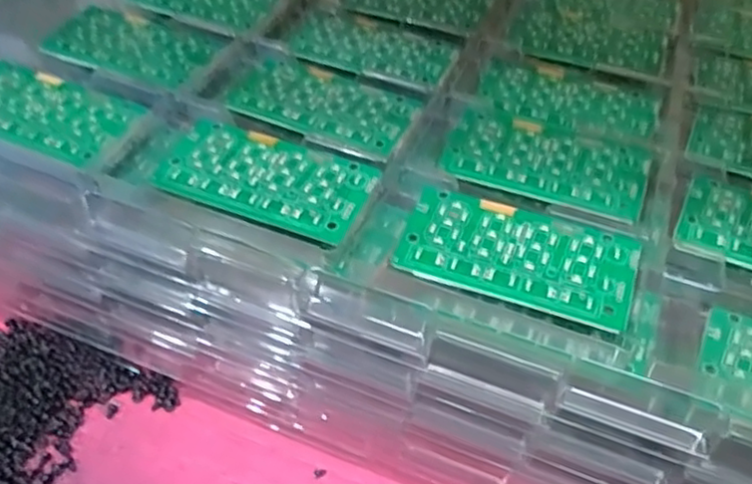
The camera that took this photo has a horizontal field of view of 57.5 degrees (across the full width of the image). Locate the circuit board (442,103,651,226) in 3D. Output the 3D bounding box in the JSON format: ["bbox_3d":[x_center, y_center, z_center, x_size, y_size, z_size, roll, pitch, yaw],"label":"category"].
[{"bbox_3d":[0.082,-0.040,0.332,0.093,0.009,0.053,21,48,16],"label":"circuit board"}]

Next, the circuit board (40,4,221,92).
[{"bbox_3d":[-0.136,-0.109,0.376,0.087,0.004,0.058,23,48,18],"label":"circuit board"}]

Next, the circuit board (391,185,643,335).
[{"bbox_3d":[0.058,0.005,0.284,0.094,0.004,0.047,16,54,14],"label":"circuit board"}]

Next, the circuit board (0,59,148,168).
[{"bbox_3d":[-0.159,-0.063,0.324,0.089,0.005,0.048,21,48,16],"label":"circuit board"}]

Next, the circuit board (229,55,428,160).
[{"bbox_3d":[-0.027,-0.071,0.353,0.095,0.007,0.051,25,49,19],"label":"circuit board"}]

